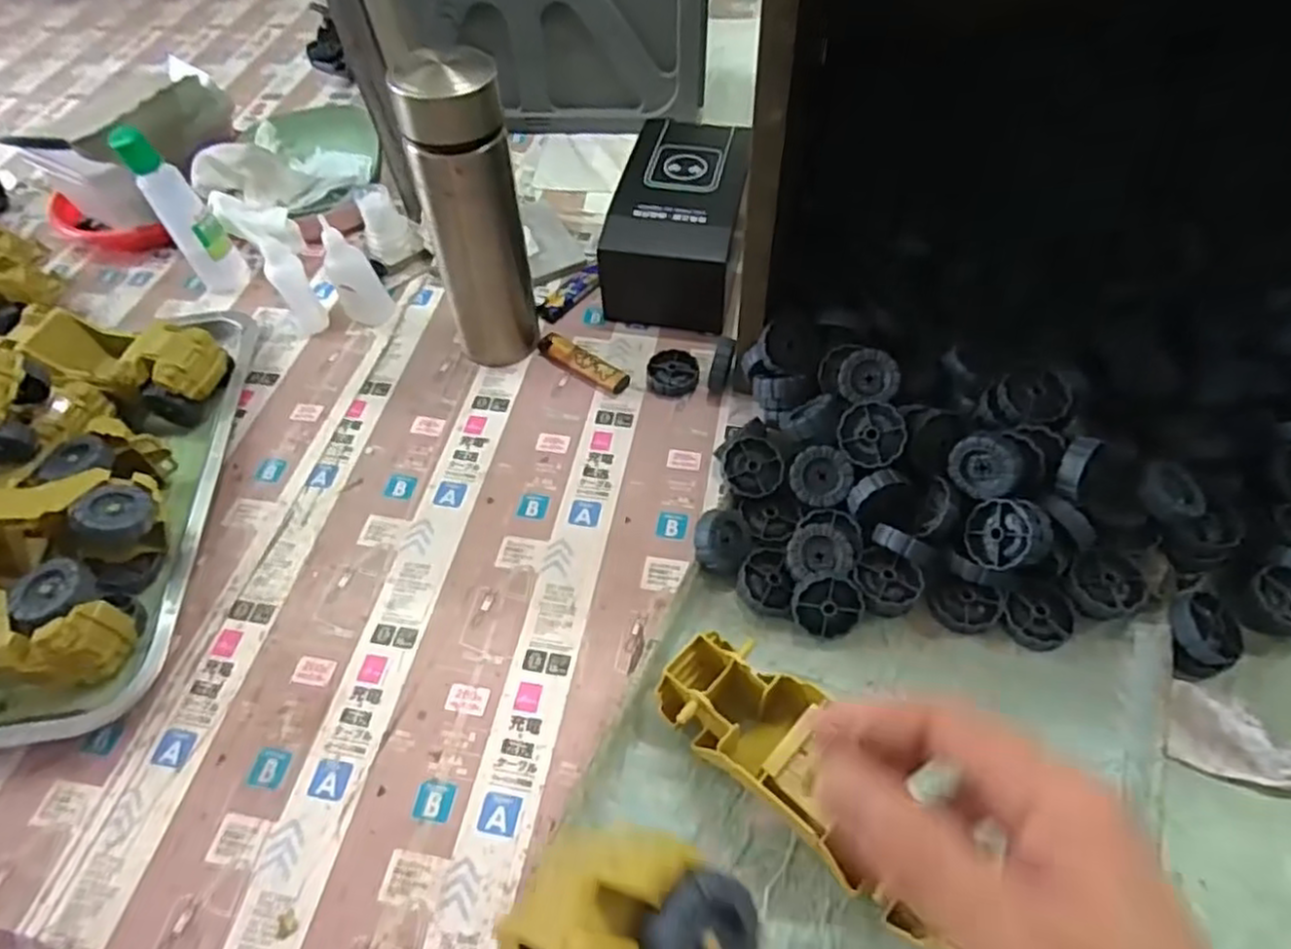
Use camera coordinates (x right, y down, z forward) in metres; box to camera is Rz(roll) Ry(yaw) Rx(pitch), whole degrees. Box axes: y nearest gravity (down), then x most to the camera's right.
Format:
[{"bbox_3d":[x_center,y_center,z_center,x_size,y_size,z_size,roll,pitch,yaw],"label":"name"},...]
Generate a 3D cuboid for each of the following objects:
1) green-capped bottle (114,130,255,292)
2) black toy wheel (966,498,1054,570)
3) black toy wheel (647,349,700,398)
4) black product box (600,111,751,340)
[{"bbox_3d":[-0.380,-0.214,0.614,0.038,0.149,0.028,-32,58,-18],"label":"green-capped bottle"},{"bbox_3d":[0.204,0.033,0.418,0.043,0.014,0.038,-16,74,36],"label":"black toy wheel"},{"bbox_3d":[0.021,-0.077,0.560,0.039,0.011,0.037,-2,54,3],"label":"black toy wheel"},{"bbox_3d":[0.031,-0.205,0.604,0.096,0.080,0.165,10,56,11],"label":"black product box"}]

